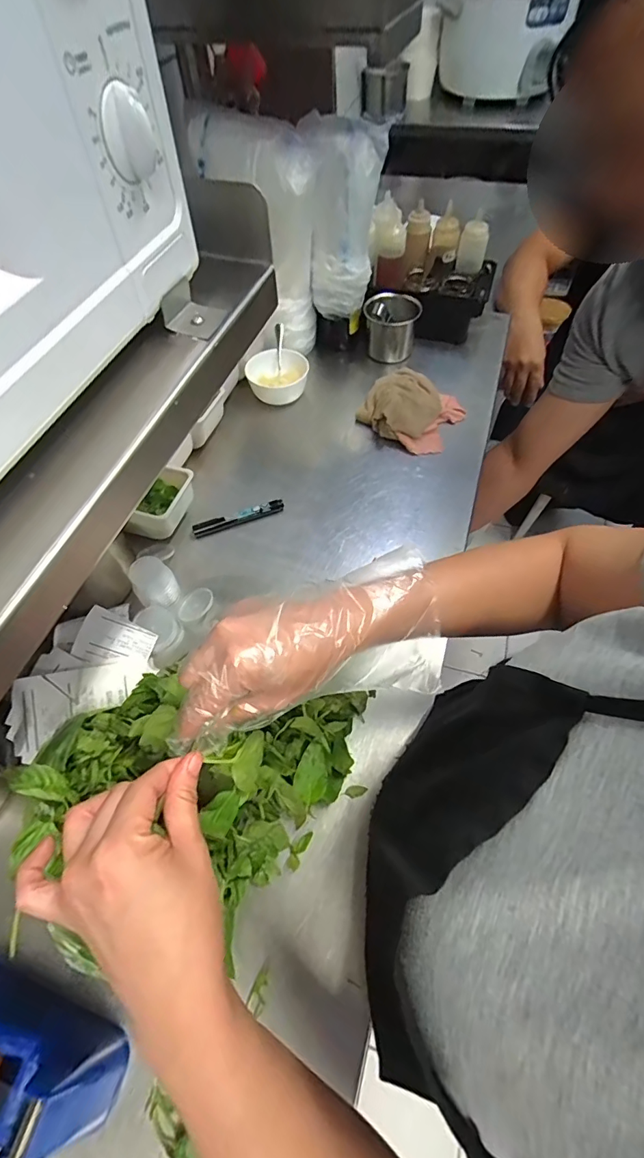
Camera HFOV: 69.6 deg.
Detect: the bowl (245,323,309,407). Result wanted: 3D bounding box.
[{"bbox_3d":[-0.079,-0.368,0.807,0.106,0.071,0.131,-8,58,-4],"label":"bowl"}]

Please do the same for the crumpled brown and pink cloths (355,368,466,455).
[{"bbox_3d":[0.151,-0.287,0.761,0.148,0.056,0.152,30,63,18],"label":"crumpled brown and pink cloths"}]

